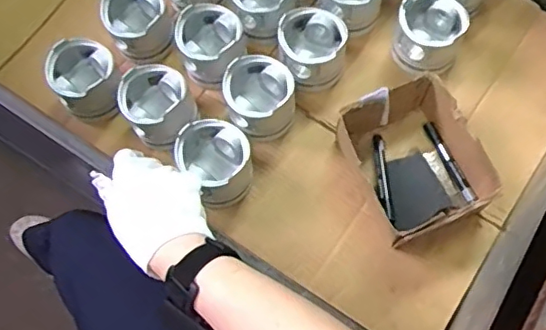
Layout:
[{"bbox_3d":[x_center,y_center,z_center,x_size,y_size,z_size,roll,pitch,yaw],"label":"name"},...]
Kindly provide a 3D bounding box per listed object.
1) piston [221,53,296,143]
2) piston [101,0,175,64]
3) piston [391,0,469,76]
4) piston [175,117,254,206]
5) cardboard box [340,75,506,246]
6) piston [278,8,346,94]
[{"bbox_3d":[-0.022,-0.102,0.868,0.103,0.081,0.108,-14,65,-4],"label":"piston"},{"bbox_3d":[-0.220,-0.231,0.939,0.098,0.104,0.103,-1,65,2],"label":"piston"},{"bbox_3d":[0.246,-0.205,0.903,0.102,0.093,0.104,-1,65,2],"label":"piston"},{"bbox_3d":[-0.084,-0.005,0.821,0.100,0.081,0.104,-41,70,-15],"label":"piston"},{"bbox_3d":[0.201,-0.001,0.812,0.166,0.089,0.208,-23,66,-8],"label":"cardboard box"},{"bbox_3d":[0.061,-0.178,0.900,0.104,0.093,0.104,4,65,5],"label":"piston"}]

